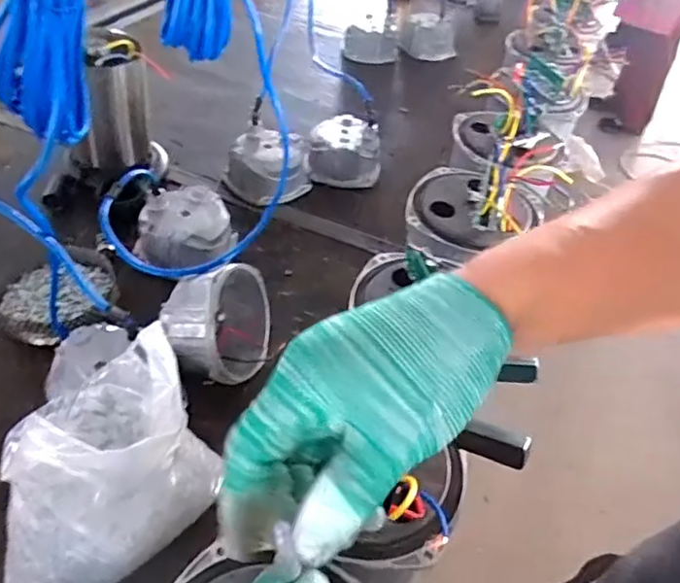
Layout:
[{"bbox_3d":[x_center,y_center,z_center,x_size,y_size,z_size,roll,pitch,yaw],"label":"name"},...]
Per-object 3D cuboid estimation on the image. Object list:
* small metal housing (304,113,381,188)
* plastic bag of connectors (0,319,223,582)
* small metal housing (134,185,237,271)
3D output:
[{"bbox_3d":[0.007,-0.253,1.022,0.129,0.080,0.115,5,44,-2],"label":"small metal housing"},{"bbox_3d":[-0.198,0.159,0.511,0.168,0.165,0.188,4,44,-4],"label":"plastic bag of connectors"},{"bbox_3d":[-0.216,-0.079,0.821,0.122,0.074,0.111,11,44,3],"label":"small metal housing"}]

